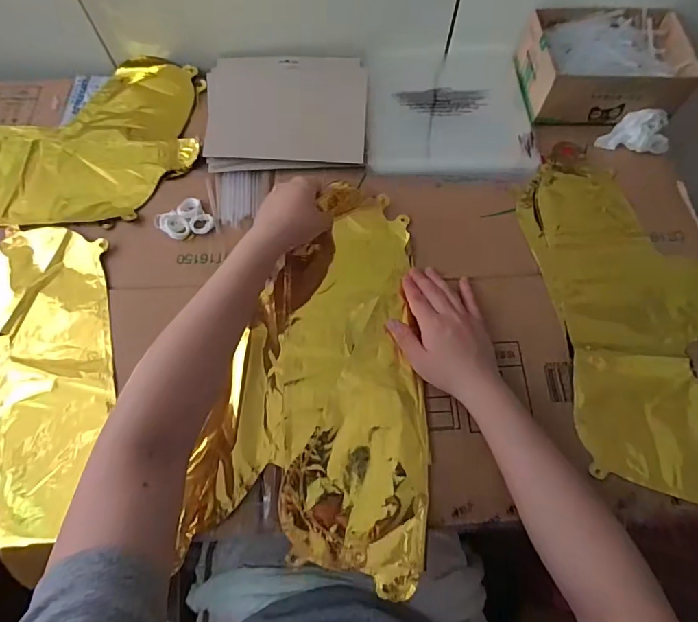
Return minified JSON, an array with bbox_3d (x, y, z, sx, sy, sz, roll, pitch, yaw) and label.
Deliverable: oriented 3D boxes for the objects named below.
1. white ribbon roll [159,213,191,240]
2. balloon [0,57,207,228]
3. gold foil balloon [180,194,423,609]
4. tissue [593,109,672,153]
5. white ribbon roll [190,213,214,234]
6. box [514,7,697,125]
[{"bbox_3d":[-0.199,-0.098,0.502,0.042,0.008,0.026,37,72,13],"label":"white ribbon roll"},{"bbox_3d":[-0.391,-0.211,0.553,0.392,0.019,0.247,-3,68,-2],"label":"balloon"},{"bbox_3d":[-0.018,0.054,0.453,0.212,0.031,0.387,8,68,3],"label":"gold foil balloon"},{"bbox_3d":[0.359,-0.224,0.554,0.080,0.032,0.047,4,68,1],"label":"tissue"},{"bbox_3d":[-0.167,-0.100,0.505,0.027,0.008,0.021,-33,72,-13],"label":"white ribbon roll"},{"bbox_3d":[0.324,-0.312,0.567,0.189,0.070,0.138,-2,68,-2],"label":"box"}]

